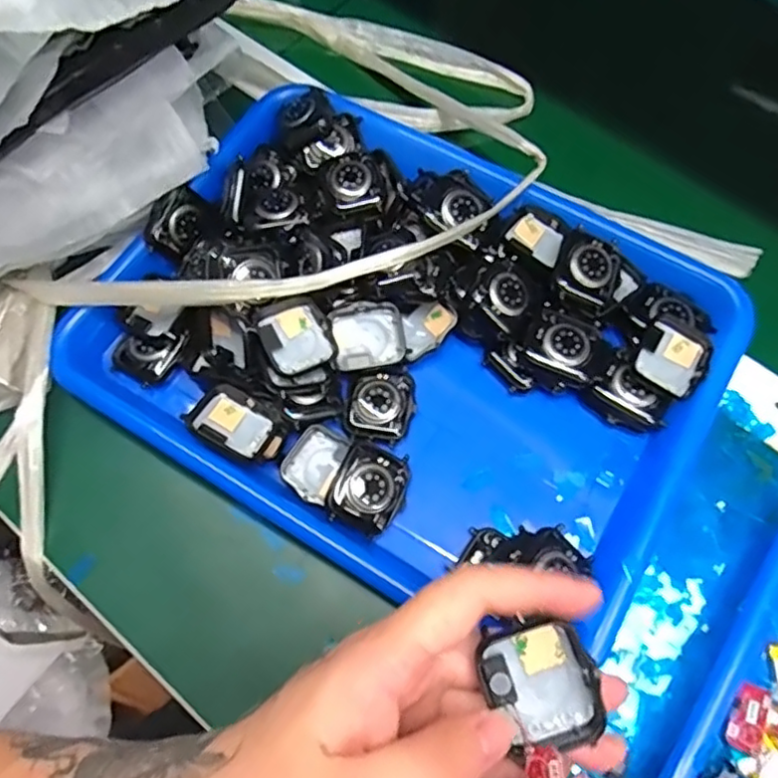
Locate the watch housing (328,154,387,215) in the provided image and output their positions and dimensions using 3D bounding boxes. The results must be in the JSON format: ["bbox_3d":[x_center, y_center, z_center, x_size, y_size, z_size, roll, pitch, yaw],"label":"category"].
[{"bbox_3d":[-0.019,-0.124,0.386,0.032,0.011,0.040,-14,68,-5],"label":"watch housing"}]

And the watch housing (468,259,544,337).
[{"bbox_3d":[0.066,-0.054,0.356,0.039,0.009,0.039,42,72,-3],"label":"watch housing"}]

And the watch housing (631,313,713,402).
[{"bbox_3d":[0.155,-0.018,0.345,0.036,0.007,0.041,31,72,12],"label":"watch housing"}]

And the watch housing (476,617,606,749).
[{"bbox_3d":[0.053,0.101,0.222,0.038,0.011,0.038,-16,87,3],"label":"watch housing"}]

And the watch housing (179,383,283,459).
[{"bbox_3d":[-0.081,0.020,0.341,0.047,0.011,0.035,37,46,7],"label":"watch housing"}]

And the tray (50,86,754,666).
[{"bbox_3d":[0.009,-0.027,0.354,0.322,0.047,0.236,28,71,12],"label":"tray"}]

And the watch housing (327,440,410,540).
[{"bbox_3d":[-0.009,0.052,0.333,0.039,0.012,0.043,27,84,-7],"label":"watch housing"}]

